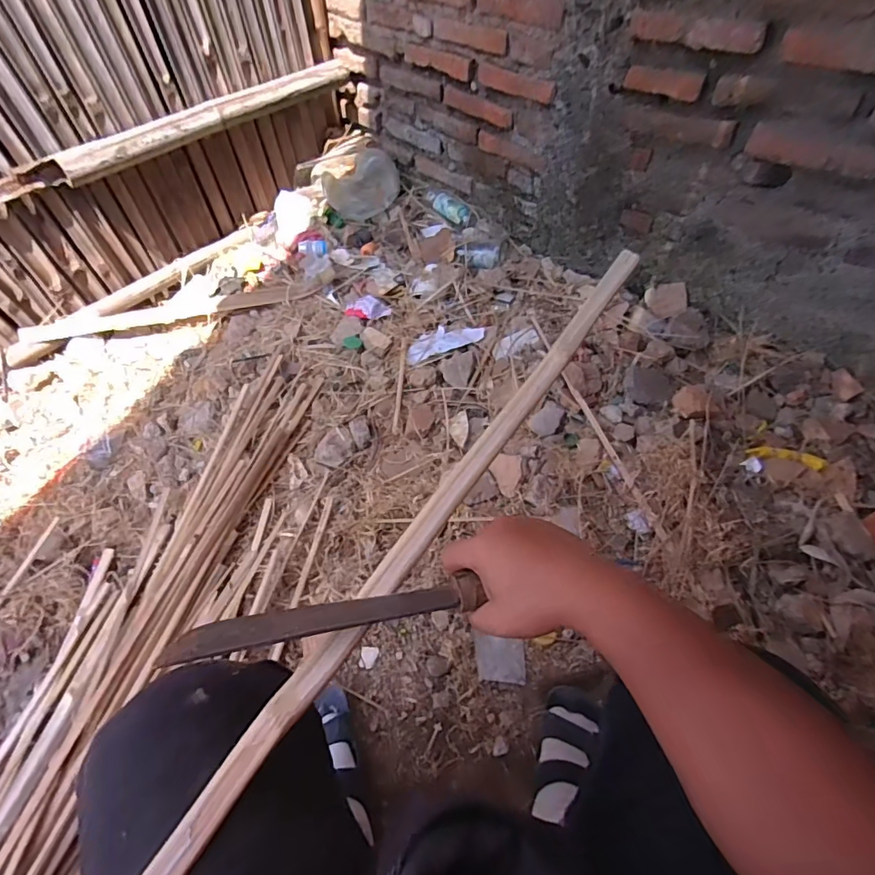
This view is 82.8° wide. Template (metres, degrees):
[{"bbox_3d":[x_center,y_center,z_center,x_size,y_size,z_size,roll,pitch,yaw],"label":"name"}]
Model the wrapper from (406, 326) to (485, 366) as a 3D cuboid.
[{"bbox_3d":[0.009,-0.224,1.136,0.184,0.027,0.093,-20,55,-13],"label":"wrapper"}]

